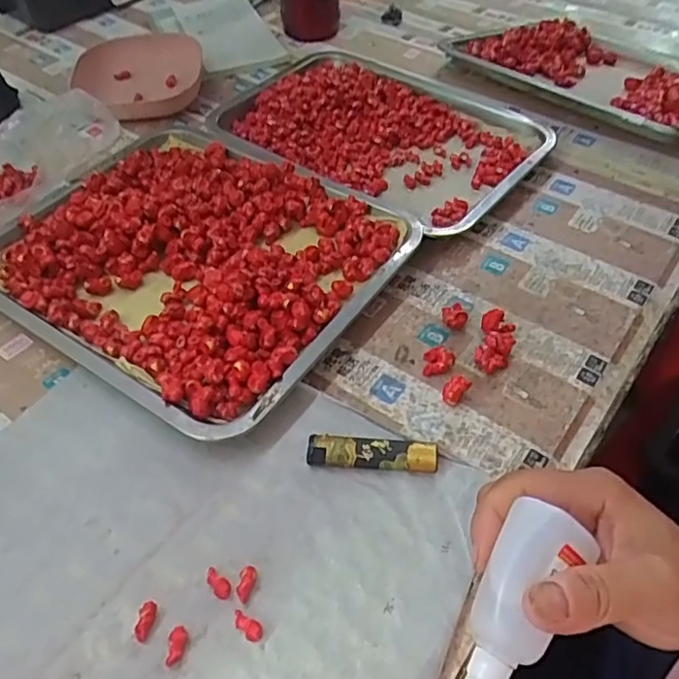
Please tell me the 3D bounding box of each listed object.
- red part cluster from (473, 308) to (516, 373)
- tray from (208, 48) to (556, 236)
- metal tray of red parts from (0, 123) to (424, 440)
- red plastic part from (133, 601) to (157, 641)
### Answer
[{"bbox_3d":[0.113,0.002,0.434,0.025,0.017,0.052,13,50,11],"label":"red part cluster"},{"bbox_3d":[0.039,-0.223,0.628,0.329,0.039,0.235,32,56,24],"label":"tray"},{"bbox_3d":[-0.127,-0.075,0.498,0.321,0.040,0.260,29,54,22],"label":"metal tray of red parts"},{"bbox_3d":[-0.101,0.147,0.314,0.008,0.007,0.018,11,48,8],"label":"red plastic part"}]

